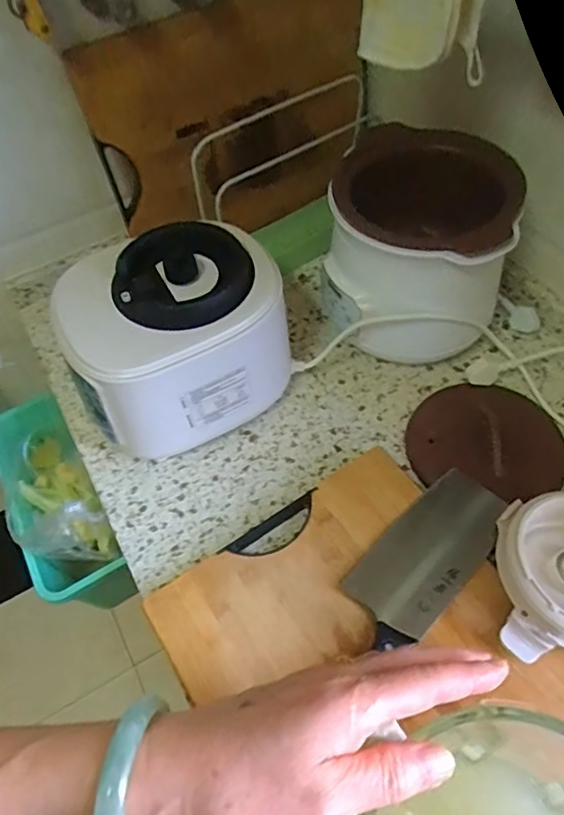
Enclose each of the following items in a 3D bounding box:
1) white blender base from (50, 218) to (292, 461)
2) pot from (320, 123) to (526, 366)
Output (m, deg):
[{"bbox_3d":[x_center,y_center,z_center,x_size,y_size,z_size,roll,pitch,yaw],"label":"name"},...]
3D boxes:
[{"bbox_3d":[-0.109,-0.072,0.636,0.230,0.188,0.170,-23,57,-11],"label":"white blender base"},{"bbox_3d":[0.154,-0.171,0.655,0.193,0.224,0.166,5,56,8],"label":"pot"}]

